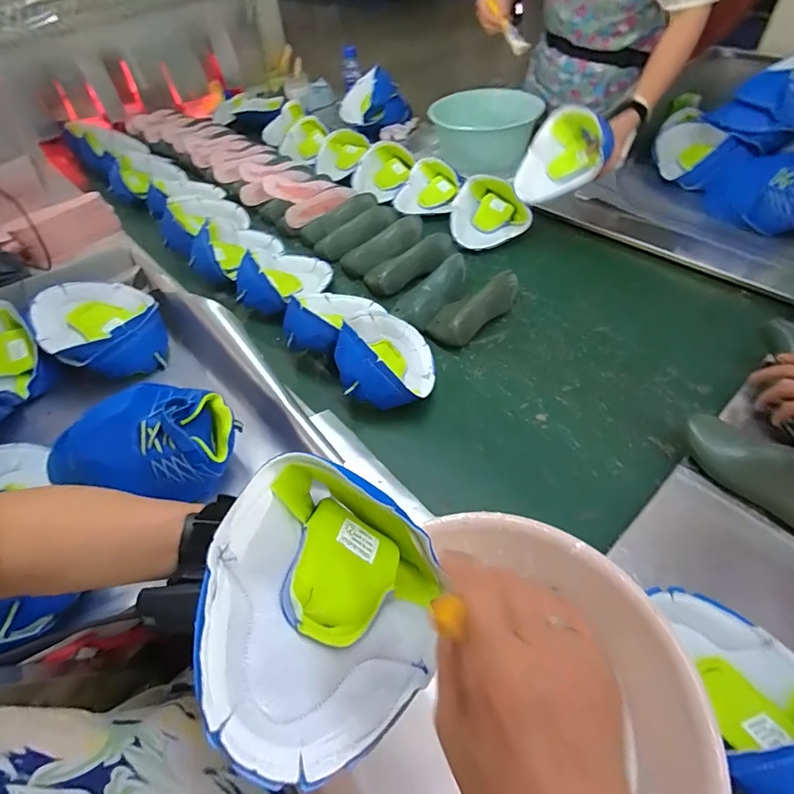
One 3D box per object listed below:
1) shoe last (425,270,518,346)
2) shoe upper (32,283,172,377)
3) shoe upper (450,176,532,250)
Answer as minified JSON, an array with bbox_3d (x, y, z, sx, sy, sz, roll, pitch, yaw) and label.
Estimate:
[{"bbox_3d":[0.151,-0.179,0.861,0.200,0.061,0.090,-33,54,-21],"label":"shoe last"},{"bbox_3d":[-0.508,-0.118,0.788,0.177,0.105,0.186,-29,53,-17],"label":"shoe upper"},{"bbox_3d":[0.218,-0.430,1.044,0.179,0.082,0.168,3,50,9],"label":"shoe upper"}]

